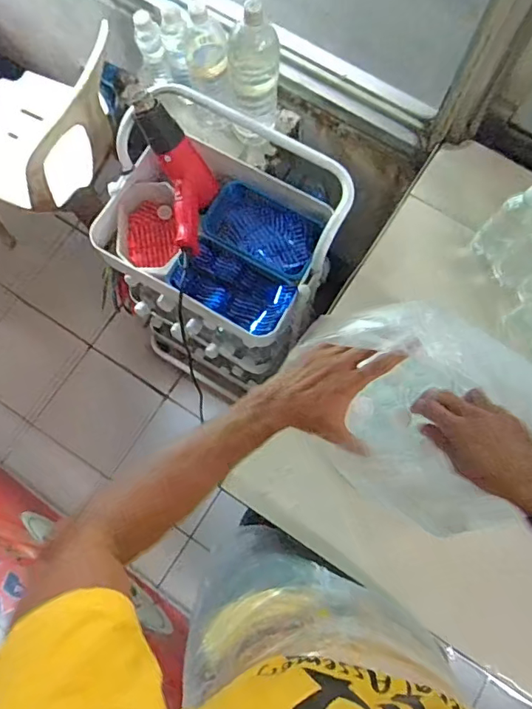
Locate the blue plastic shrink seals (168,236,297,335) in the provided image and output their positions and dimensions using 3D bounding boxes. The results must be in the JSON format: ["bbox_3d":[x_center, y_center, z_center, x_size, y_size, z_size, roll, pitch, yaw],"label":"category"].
[{"bbox_3d":[-0.061,-0.130,0.944,0.222,0.061,0.131,24,76,6],"label":"blue plastic shrink seals"}]

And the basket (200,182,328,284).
[{"bbox_3d":[-0.002,-0.246,0.987,0.223,0.050,0.136,34,77,8],"label":"basket"}]

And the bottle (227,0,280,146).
[{"bbox_3d":[-0.020,-0.462,0.898,0.088,0.288,0.111,0,75,-1],"label":"bottle"}]

